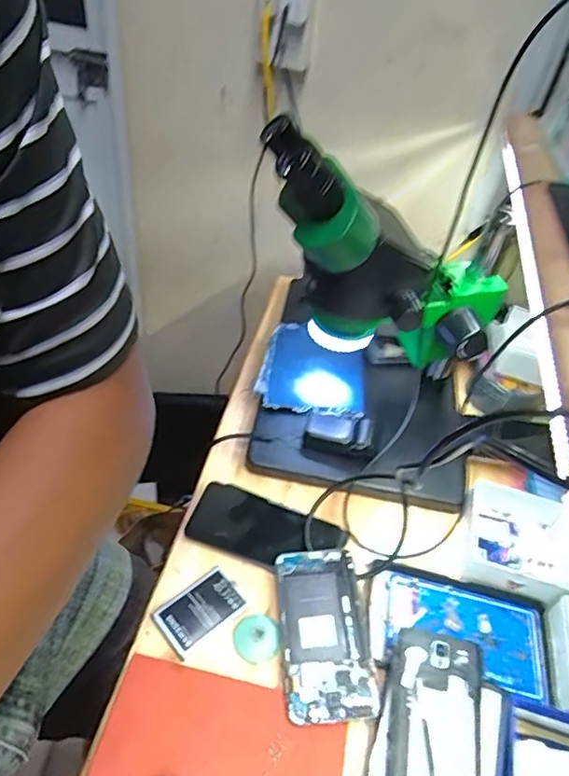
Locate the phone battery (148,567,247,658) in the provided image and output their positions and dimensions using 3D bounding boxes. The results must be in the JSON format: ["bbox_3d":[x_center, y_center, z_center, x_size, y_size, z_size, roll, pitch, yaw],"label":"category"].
[{"bbox_3d":[-0.080,0.209,0.526,0.078,0.009,0.050,-33,57,-30],"label":"phone battery"}]

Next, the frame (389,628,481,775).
[{"bbox_3d":[0.124,0.281,0.459,0.074,0.012,0.145,12,56,5],"label":"frame"}]

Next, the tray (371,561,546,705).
[{"bbox_3d":[0.168,0.228,0.535,0.163,0.032,0.099,14,43,5],"label":"tray"}]

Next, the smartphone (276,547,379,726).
[{"bbox_3d":[0.036,0.223,0.515,0.075,0.011,0.148,-1,47,-6],"label":"smartphone"}]

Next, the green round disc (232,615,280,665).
[{"bbox_3d":[-0.026,0.232,0.514,0.042,0.006,0.039,2,47,-2],"label":"green round disc"}]

